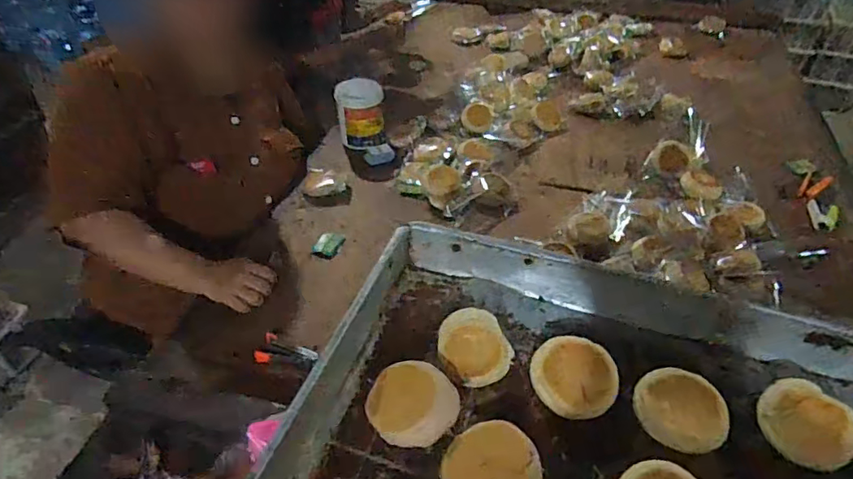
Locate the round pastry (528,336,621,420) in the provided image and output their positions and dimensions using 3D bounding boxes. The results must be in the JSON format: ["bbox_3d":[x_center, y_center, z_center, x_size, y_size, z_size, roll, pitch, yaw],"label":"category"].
[{"bbox_3d":[0.140,0.128,0.508,0.075,0.020,0.075,-18,65,-14],"label":"round pastry"}]

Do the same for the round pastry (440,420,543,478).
[{"bbox_3d":[0.054,0.188,0.440,0.073,0.033,0.072,0,41,0],"label":"round pastry"}]

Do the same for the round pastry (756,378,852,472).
[{"bbox_3d":[0.338,0.166,0.482,0.065,0.040,0.079,-19,45,-20],"label":"round pastry"}]

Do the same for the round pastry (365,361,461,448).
[{"bbox_3d":[-0.013,0.146,0.482,0.073,0.029,0.069,0,41,0],"label":"round pastry"}]

